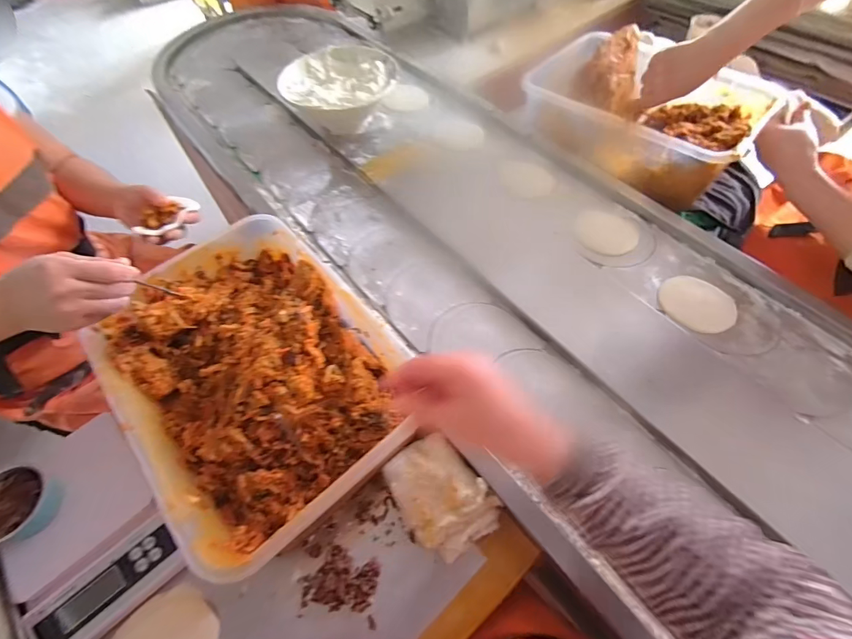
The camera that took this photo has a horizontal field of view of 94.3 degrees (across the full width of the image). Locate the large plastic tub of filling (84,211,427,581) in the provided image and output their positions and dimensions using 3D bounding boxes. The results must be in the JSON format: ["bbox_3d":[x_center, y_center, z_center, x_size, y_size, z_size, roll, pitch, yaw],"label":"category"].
[{"bbox_3d":[-0.202,0.052,0.469,0.266,0.088,0.381,-37,64,-19],"label":"large plastic tub of filling"}]

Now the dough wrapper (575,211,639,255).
[{"bbox_3d":[0.290,-0.139,0.632,0.095,0.005,0.083,13,62,11],"label":"dough wrapper"}]

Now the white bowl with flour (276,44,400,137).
[{"bbox_3d":[-0.164,-0.447,0.786,0.211,0.095,0.203,-1,58,1],"label":"white bowl with flour"}]

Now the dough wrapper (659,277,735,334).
[{"bbox_3d":[0.386,-0.024,0.564,0.083,0.004,0.097,-42,62,-17],"label":"dough wrapper"}]

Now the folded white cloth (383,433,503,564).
[{"bbox_3d":[0.015,0.198,0.451,0.090,0.027,0.125,-35,64,-15],"label":"folded white cloth"}]

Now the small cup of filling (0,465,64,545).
[{"bbox_3d":[-0.444,0.202,0.426,0.074,0.039,0.075,-1,58,1],"label":"small cup of filling"}]

